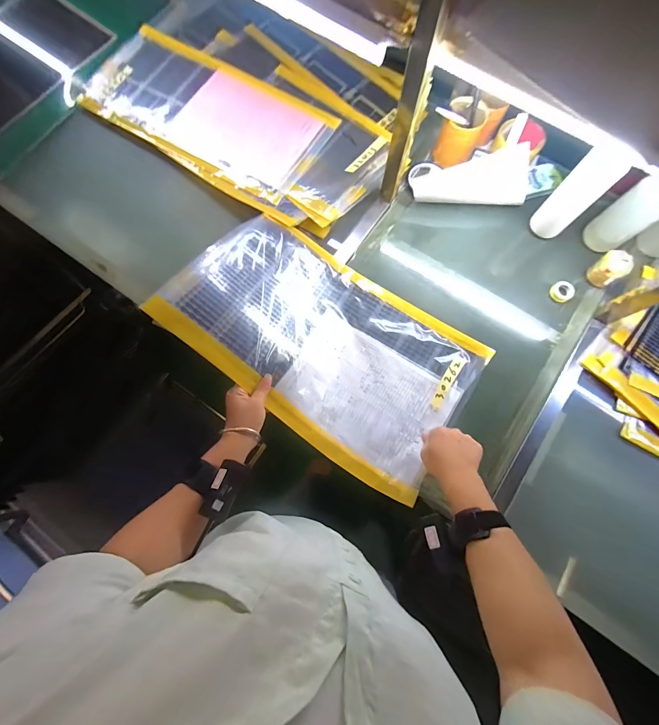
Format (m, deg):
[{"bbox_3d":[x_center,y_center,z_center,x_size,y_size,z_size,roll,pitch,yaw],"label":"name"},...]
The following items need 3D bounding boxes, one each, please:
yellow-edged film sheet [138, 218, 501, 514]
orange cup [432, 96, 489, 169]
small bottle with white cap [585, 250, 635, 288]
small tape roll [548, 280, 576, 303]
[{"bbox_3d":[0.012,-0.040,0.581,0.506,0.089,0.322,38,64,-8],"label":"yellow-edged film sheet"},{"bbox_3d":[0.271,-0.474,0.680,0.077,0.092,0.084,0,78,0],"label":"orange cup"},{"bbox_3d":[0.546,-0.184,0.643,0.048,0.057,0.054,-35,80,-7],"label":"small bottle with white cap"},{"bbox_3d":[0.467,-0.142,0.655,0.036,0.022,0.040,-30,80,-6],"label":"small tape roll"}]

